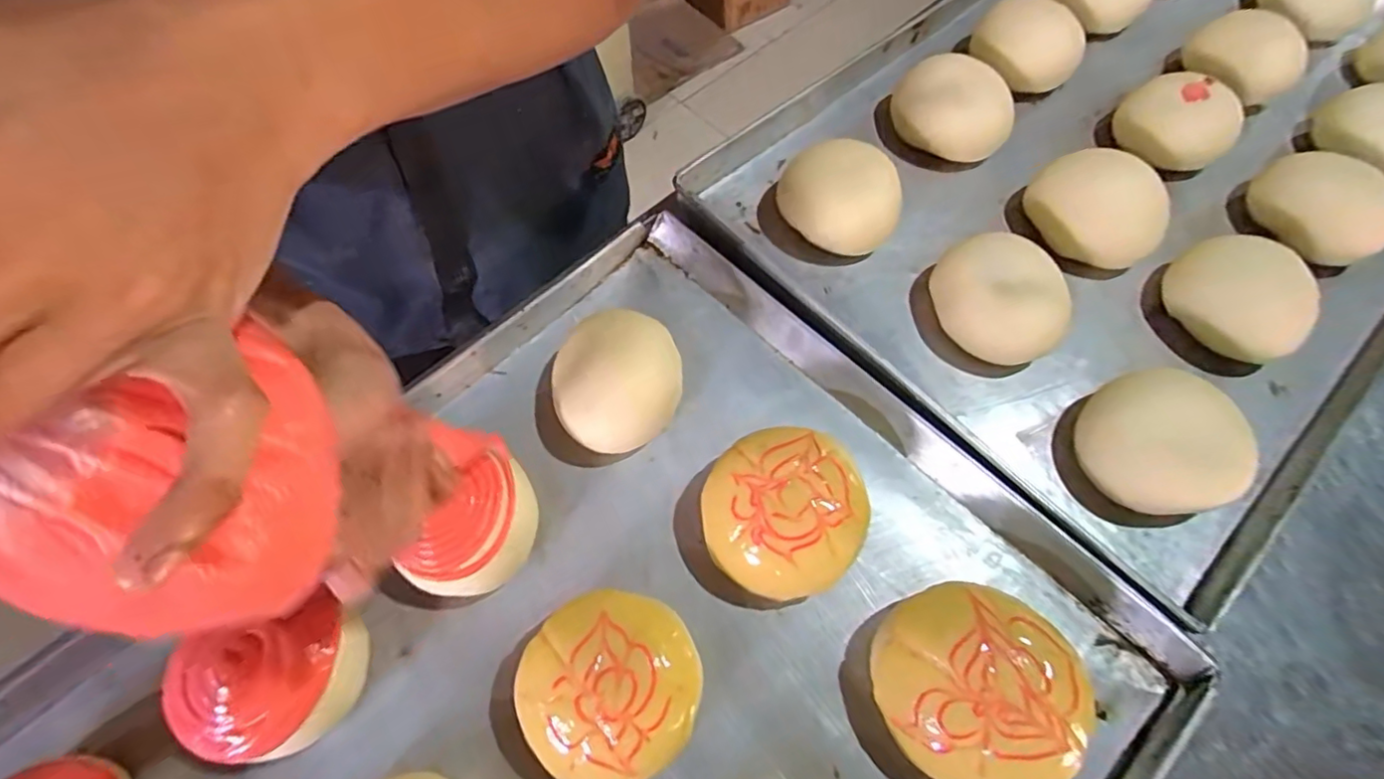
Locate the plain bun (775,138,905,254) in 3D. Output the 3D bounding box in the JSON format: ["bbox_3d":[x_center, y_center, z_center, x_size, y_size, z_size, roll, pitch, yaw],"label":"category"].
[{"bbox_3d":[0.114,-0.150,0.468,0.097,0.050,0.084,27,67,10],"label":"plain bun"}]

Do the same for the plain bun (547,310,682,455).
[{"bbox_3d":[-0.048,-0.003,0.391,0.083,0.047,0.084,1,65,-1],"label":"plain bun"}]

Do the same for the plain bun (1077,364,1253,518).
[{"bbox_3d":[0.303,0.033,0.387,0.089,0.057,0.089,1,65,-1],"label":"plain bun"}]

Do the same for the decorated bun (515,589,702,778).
[{"bbox_3d":[-0.044,0.160,0.323,0.092,0.044,0.090,1,65,-1],"label":"decorated bun"}]

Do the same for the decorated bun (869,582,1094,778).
[{"bbox_3d":[0.146,0.156,0.315,0.093,0.059,0.095,1,65,-1],"label":"decorated bun"}]

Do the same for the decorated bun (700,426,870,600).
[{"bbox_3d":[0.054,0.074,0.356,0.090,0.050,0.090,1,65,-1],"label":"decorated bun"}]

